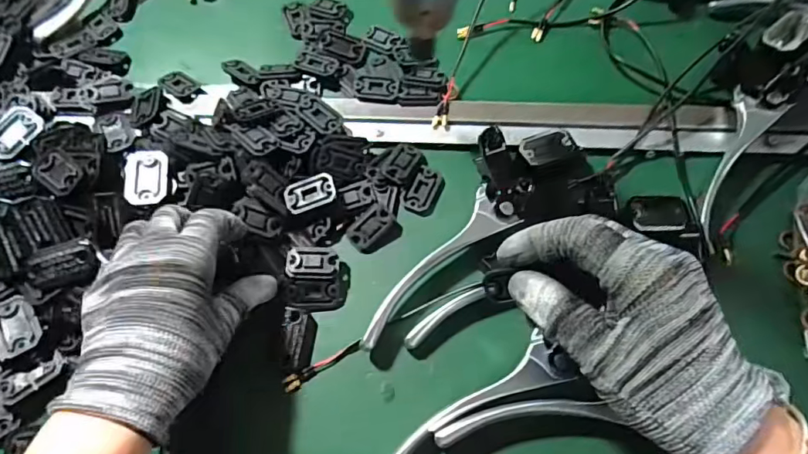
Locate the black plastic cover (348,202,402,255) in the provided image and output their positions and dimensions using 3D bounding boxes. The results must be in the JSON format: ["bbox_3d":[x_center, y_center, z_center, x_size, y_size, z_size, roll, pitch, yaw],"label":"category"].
[{"bbox_3d":[-0.023,0.002,0.387,0.038,0.010,0.027,-32,72,-9],"label":"black plastic cover"}]

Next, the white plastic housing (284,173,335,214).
[{"bbox_3d":[-0.069,-0.025,0.380,0.037,0.009,0.023,-19,71,-5],"label":"white plastic housing"}]

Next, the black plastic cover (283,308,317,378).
[{"bbox_3d":[-0.072,0.078,0.357,0.022,0.006,0.044,-6,70,0],"label":"black plastic cover"}]

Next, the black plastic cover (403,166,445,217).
[{"bbox_3d":[0.015,-0.028,0.399,0.025,0.005,0.038,24,73,10],"label":"black plastic cover"}]

